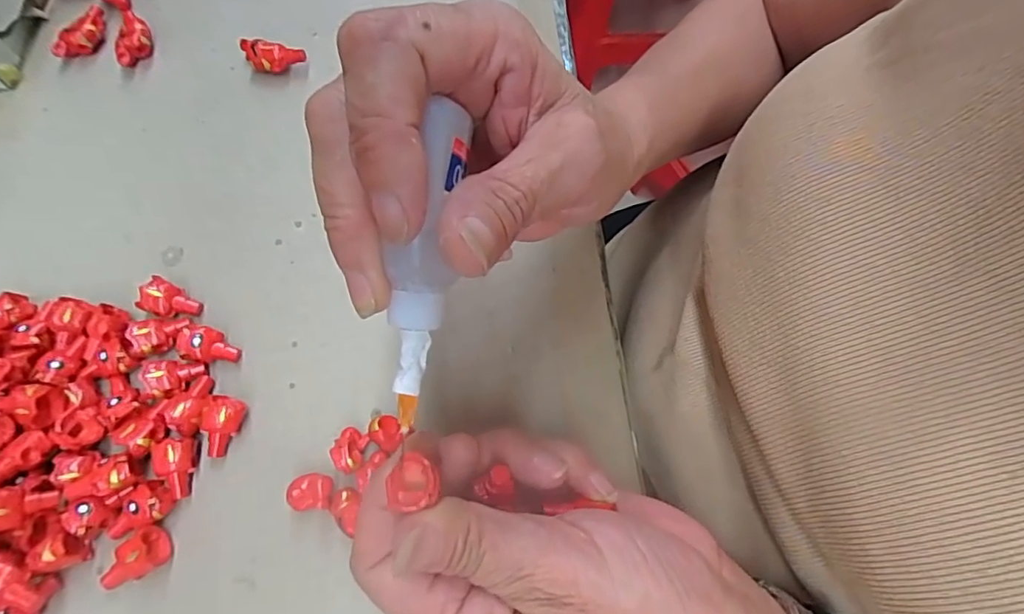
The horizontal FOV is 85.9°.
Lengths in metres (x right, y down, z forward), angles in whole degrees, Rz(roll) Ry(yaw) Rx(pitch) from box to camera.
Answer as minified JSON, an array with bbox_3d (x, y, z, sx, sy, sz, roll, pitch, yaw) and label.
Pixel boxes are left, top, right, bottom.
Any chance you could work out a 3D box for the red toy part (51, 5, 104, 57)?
[{"bbox_3d":[-0.252,-0.160,0.323,0.013,0.010,0.036,31,70,10],"label":"red toy part"}]

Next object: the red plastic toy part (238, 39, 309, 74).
[{"bbox_3d":[-0.139,-0.143,0.314,0.039,0.014,0.016,12,68,3],"label":"red plastic toy part"}]

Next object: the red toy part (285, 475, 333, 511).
[{"bbox_3d":[-0.083,0.078,0.230,0.019,0.014,0.014,0,68,-2],"label":"red toy part"}]

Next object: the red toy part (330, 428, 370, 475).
[{"bbox_3d":[-0.069,0.061,0.236,0.013,0.015,0.018,15,68,4],"label":"red toy part"}]

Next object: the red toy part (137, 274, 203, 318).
[{"bbox_3d":[-0.161,-0.003,0.260,0.025,0.015,0.016,17,68,5],"label":"red toy part"}]

